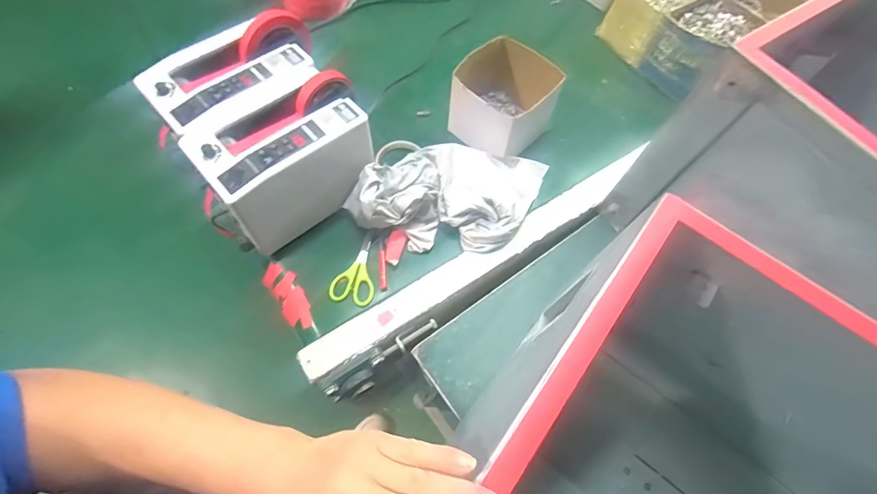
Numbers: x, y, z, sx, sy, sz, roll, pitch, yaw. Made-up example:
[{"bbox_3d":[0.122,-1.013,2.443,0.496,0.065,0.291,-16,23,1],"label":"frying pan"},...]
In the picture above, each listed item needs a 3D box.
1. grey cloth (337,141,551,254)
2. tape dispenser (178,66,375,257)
[{"bbox_3d":[0.018,-0.083,0.610,0.307,0.069,0.163,1,65,-2],"label":"grey cloth"},{"bbox_3d":[-0.210,-0.122,0.574,0.155,0.140,0.238,40,69,15],"label":"tape dispenser"}]

